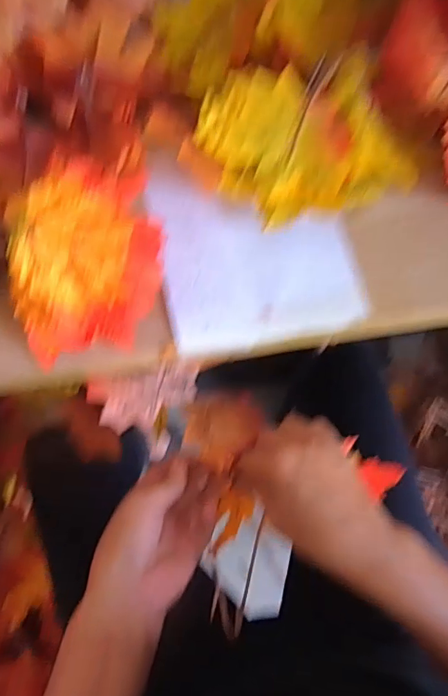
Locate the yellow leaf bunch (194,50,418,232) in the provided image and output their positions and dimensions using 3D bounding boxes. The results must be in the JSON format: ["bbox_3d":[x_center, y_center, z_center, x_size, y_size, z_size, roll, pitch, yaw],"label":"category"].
[{"bbox_3d":[0.066,-0.155,0.352,0.160,0.044,0.111,-15,74,-3],"label":"yellow leaf bunch"}]

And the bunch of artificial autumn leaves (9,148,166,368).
[{"bbox_3d":[-0.094,-0.060,0.318,0.102,0.065,0.130,9,74,4],"label":"bunch of artificial autumn leaves"}]

